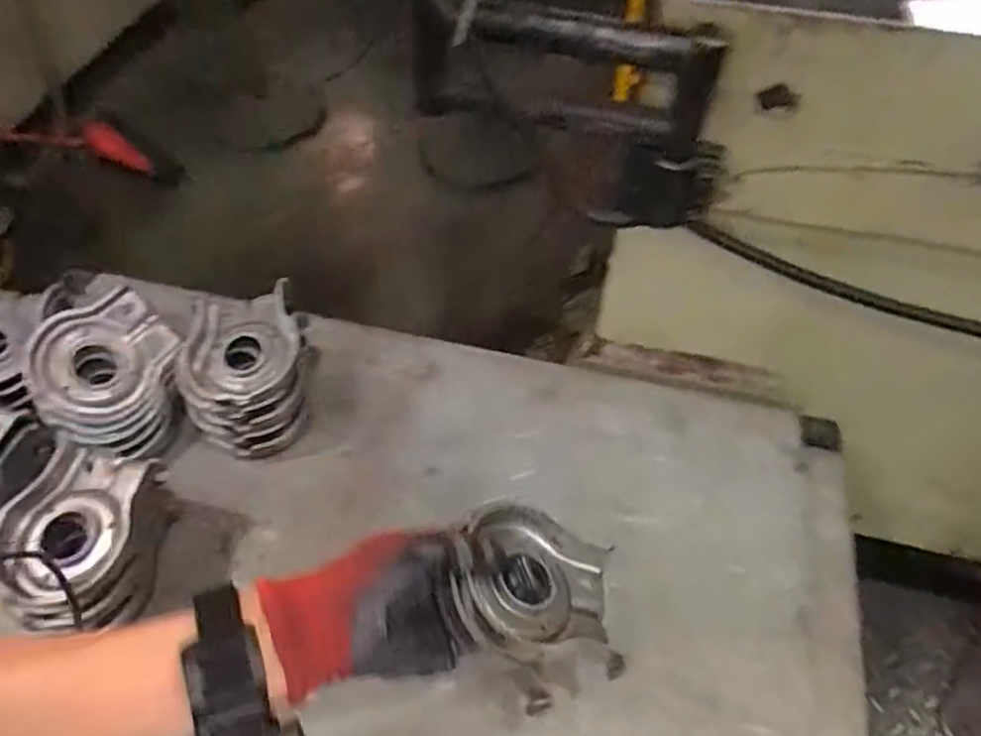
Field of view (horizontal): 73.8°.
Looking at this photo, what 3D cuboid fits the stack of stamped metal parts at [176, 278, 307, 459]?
[{"bbox_3d":[-0.241,0.006,0.648,0.118,0.089,0.144,-16,53,-14],"label":"stack of stamped metal parts"}]

